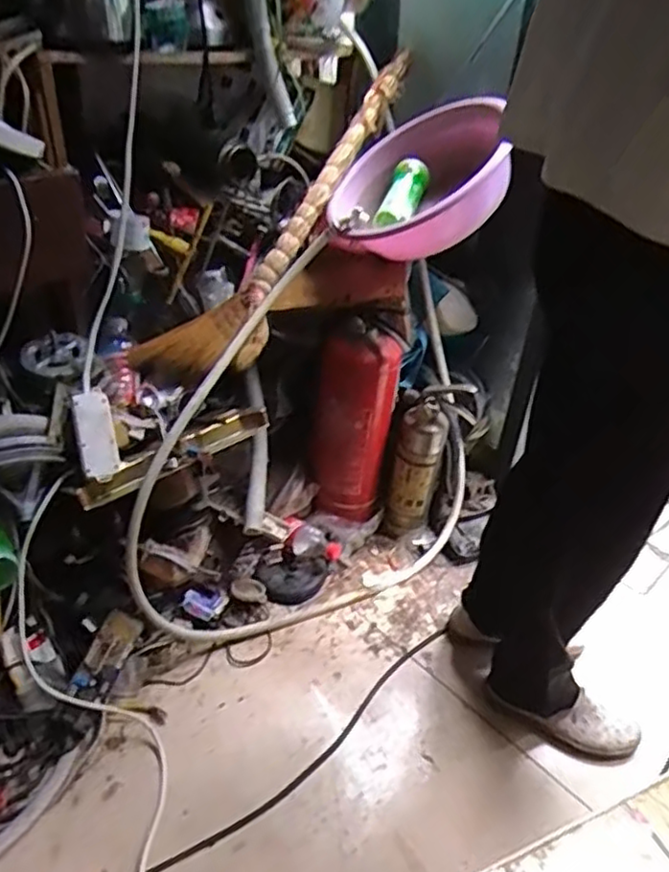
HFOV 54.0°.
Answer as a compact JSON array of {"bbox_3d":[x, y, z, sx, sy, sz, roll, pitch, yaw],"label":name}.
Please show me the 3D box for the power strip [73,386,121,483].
[{"bbox_3d":[-0.356,-0.002,0.983,0.053,0.136,0.030,-10,1,-25],"label":"power strip"}]

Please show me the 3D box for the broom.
[{"bbox_3d":[-0.054,-0.397,1.215,0.206,0.085,0.788,28,77,30],"label":"broom"}]

